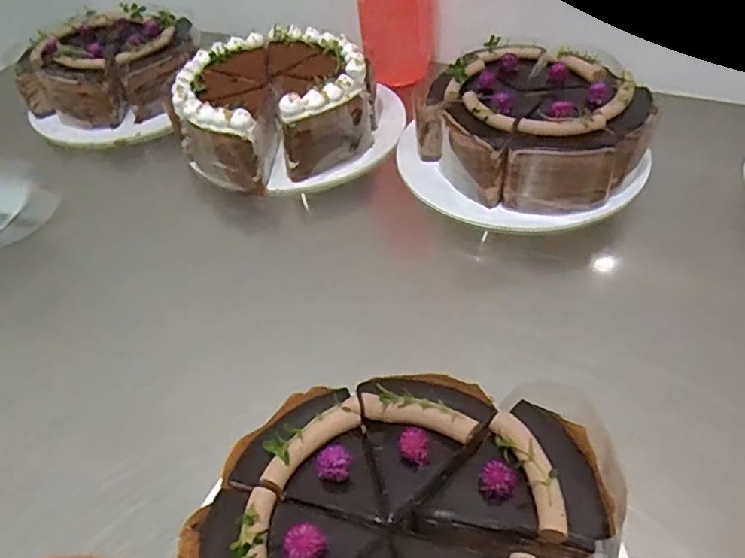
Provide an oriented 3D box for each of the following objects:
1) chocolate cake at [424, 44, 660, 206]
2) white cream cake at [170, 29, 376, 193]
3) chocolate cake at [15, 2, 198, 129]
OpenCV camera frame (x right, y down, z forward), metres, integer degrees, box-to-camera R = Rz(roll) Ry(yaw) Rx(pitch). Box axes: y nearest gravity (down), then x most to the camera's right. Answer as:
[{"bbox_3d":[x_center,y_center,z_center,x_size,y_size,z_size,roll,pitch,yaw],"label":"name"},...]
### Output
[{"bbox_3d":[0.126,-0.125,0.489,0.170,0.066,0.142,33,57,32],"label":"chocolate cake"},{"bbox_3d":[-0.092,-0.164,0.553,0.172,0.066,0.158,-18,46,-12],"label":"white cream cake"},{"bbox_3d":[-0.277,-0.231,0.640,0.167,0.063,0.152,12,48,17],"label":"chocolate cake"}]

